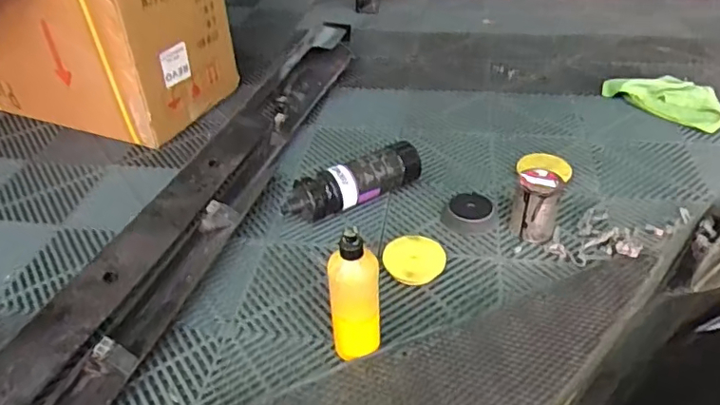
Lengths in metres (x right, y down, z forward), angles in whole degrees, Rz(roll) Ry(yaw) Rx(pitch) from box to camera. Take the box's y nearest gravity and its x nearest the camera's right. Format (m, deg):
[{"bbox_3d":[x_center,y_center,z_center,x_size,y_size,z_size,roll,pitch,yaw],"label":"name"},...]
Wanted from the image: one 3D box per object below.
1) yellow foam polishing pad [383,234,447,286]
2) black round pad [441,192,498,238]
[{"bbox_3d":[0.087,0.093,0.920,0.098,0.023,0.094,-17,40,-16],"label":"yellow foam polishing pad"},{"bbox_3d":[0.194,0.017,0.997,0.100,0.041,0.081,13,42,21],"label":"black round pad"}]

